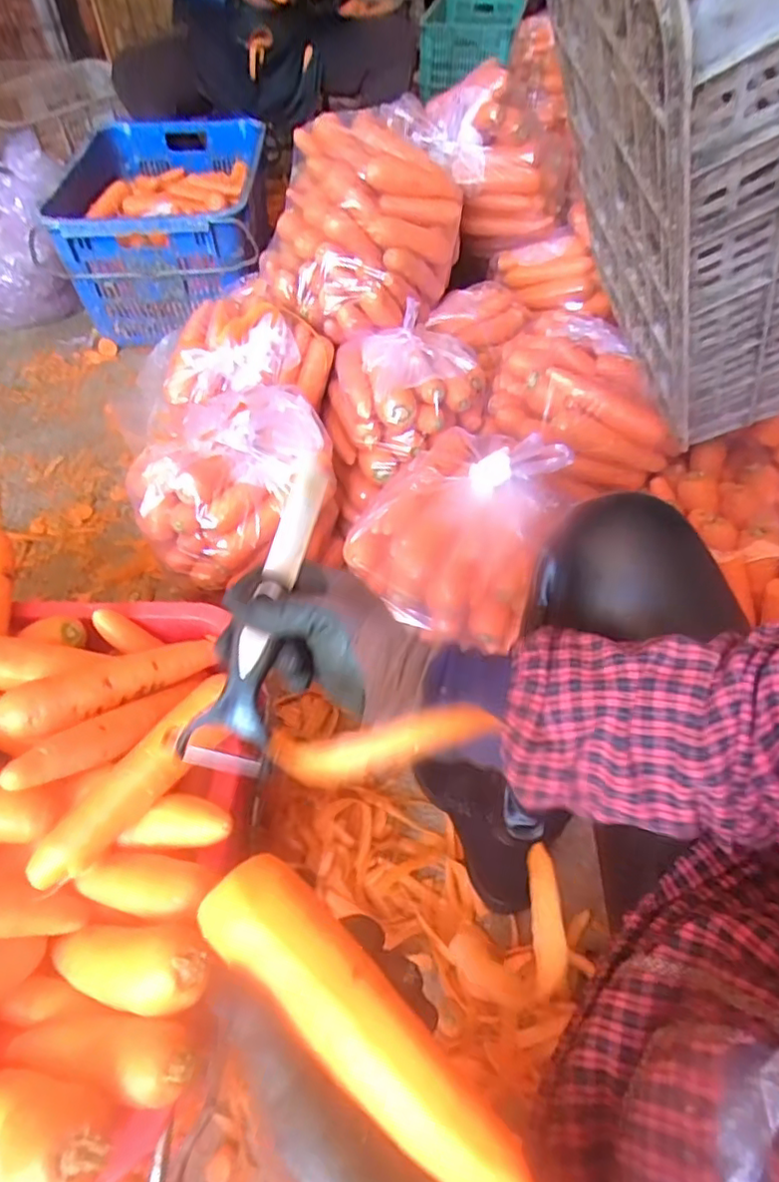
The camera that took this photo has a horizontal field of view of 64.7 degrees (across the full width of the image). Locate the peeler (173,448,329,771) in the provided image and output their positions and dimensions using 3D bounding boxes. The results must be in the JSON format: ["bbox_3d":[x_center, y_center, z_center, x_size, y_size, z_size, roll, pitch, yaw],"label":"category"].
[{"bbox_3d":[-0.077,0.012,0.404,0.052,0.041,0.209,13,76,10],"label":"peeler"}]

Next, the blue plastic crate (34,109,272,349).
[{"bbox_3d":[-0.509,-0.866,1.460,0.416,0.244,0.586,-4,52,-3],"label":"blue plastic crate"}]

